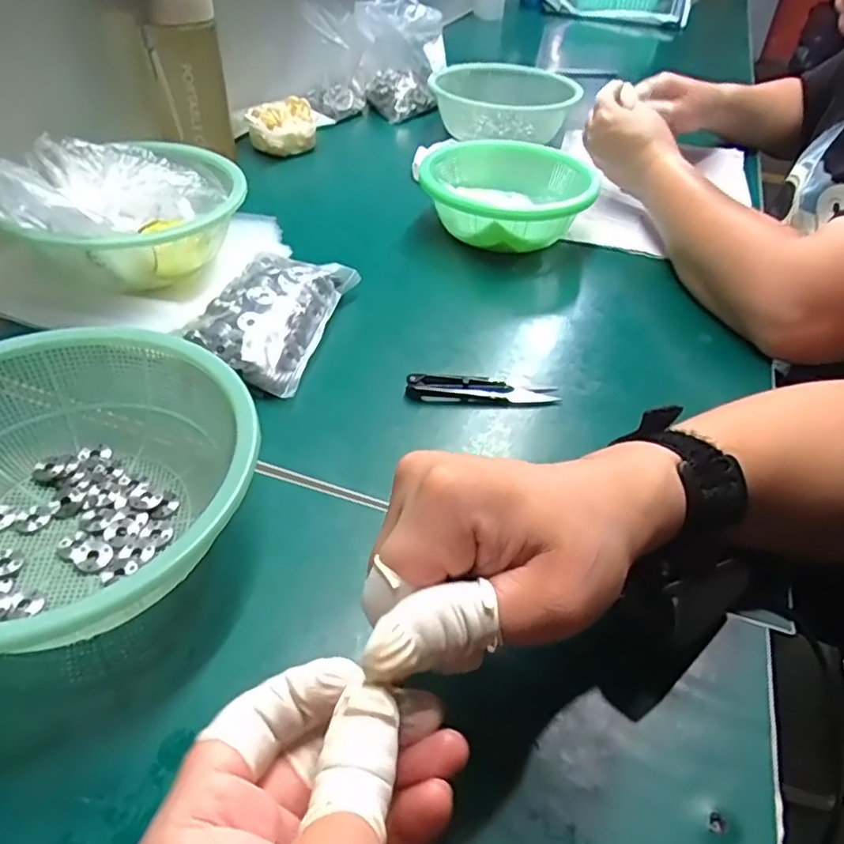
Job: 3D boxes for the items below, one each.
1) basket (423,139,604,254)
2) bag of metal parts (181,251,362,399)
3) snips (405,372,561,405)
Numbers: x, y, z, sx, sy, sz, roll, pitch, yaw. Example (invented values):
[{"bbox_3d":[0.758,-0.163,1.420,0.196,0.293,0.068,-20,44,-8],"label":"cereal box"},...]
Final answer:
[{"bbox_3d":[0.076,-0.206,0.588,0.148,0.066,0.142,10,43,8],"label":"basket"},{"bbox_3d":[-0.108,-0.083,0.452,0.082,0.033,0.137,13,42,8],"label":"bag of metal parts"},{"bbox_3d":[0.041,-0.022,0.423,0.102,0.010,0.021,3,42,-2],"label":"snips"}]

